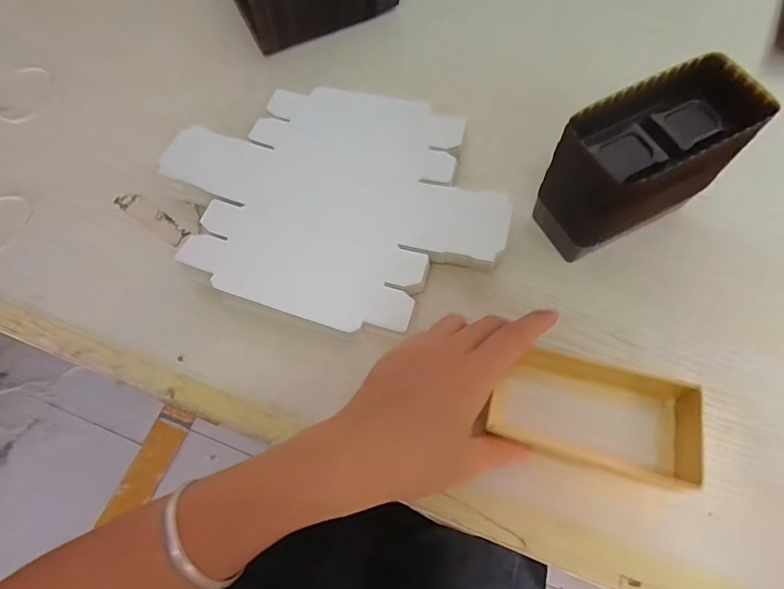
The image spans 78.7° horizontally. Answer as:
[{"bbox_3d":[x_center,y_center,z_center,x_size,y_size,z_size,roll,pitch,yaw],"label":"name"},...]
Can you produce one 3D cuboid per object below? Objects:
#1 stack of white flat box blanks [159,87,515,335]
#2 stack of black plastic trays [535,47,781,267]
[{"bbox_3d":[-0.039,-0.072,0.341,0.236,0.014,0.185,16,68,6],"label":"stack of white flat box blanks"},{"bbox_3d":[0.162,-0.081,0.316,0.119,0.094,0.063,-25,70,-9],"label":"stack of black plastic trays"}]

